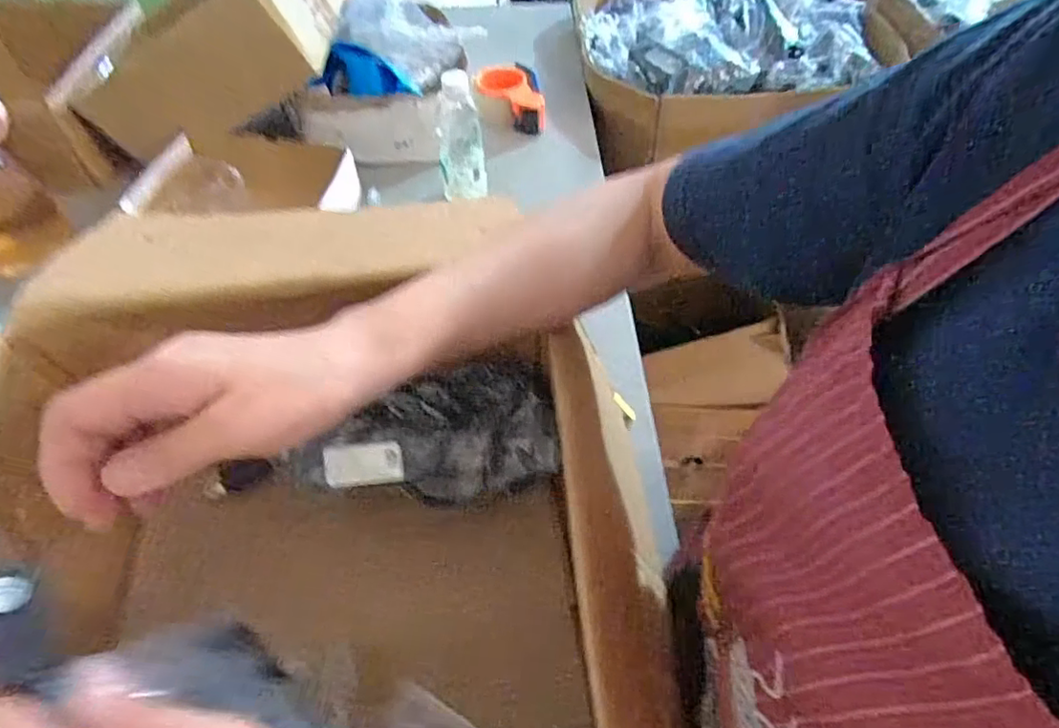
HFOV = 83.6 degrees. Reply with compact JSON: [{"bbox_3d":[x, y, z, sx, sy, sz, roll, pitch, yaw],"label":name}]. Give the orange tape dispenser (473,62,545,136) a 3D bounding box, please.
[{"bbox_3d":[-0.034,-0.418,0.926,0.101,0.052,0.139,-9,54,-7],"label":"orange tape dispenser"}]

